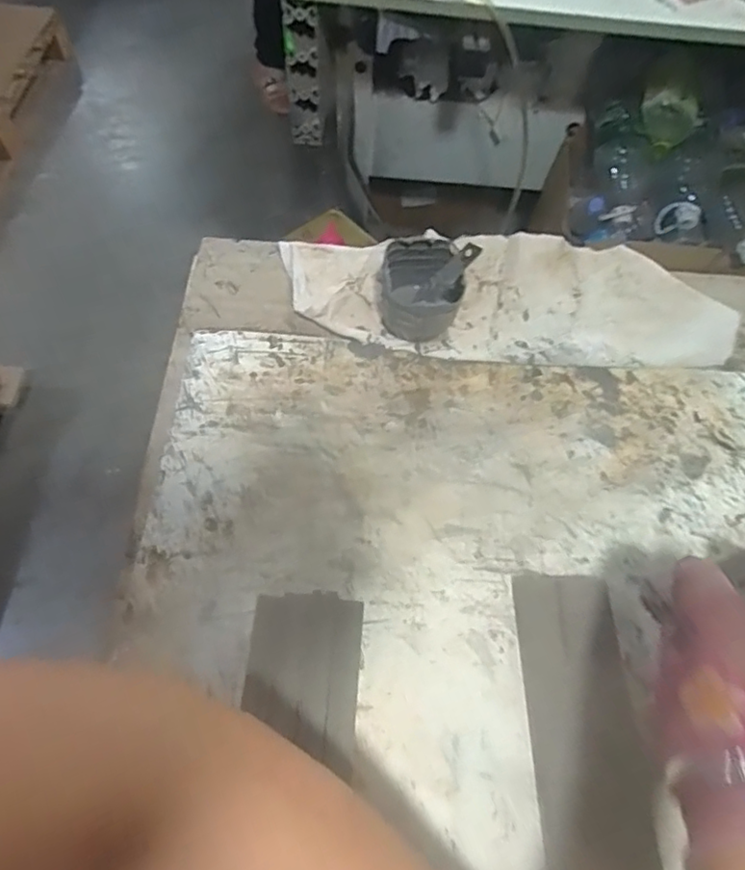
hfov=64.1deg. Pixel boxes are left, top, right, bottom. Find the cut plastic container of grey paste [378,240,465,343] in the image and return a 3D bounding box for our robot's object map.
[{"bbox_3d":[0.037,-0.112,0.478,0.062,0.065,0.061,5,63,-1],"label":"cut plastic container of grey paste"}]

